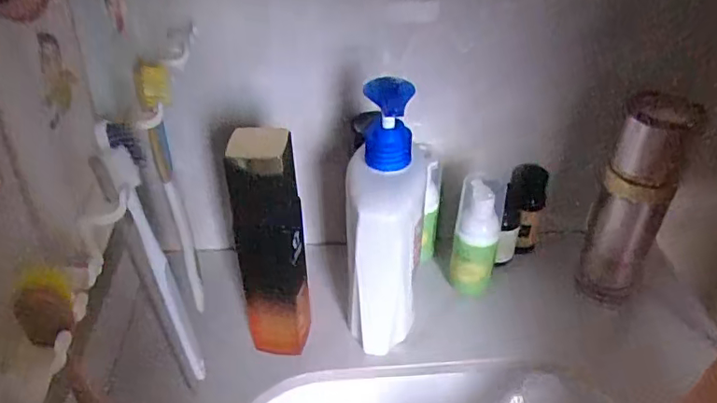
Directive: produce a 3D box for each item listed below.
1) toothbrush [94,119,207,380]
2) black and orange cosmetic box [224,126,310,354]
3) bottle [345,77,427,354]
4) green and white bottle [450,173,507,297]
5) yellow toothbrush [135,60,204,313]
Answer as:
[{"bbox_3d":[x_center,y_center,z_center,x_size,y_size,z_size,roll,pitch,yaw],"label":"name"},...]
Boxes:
[{"bbox_3d":[-0.097,0.037,0.276,0.019,0.167,0.016,-14,41,-20],"label":"toothbrush"},{"bbox_3d":[-0.058,0.032,0.376,0.043,0.170,0.035,-3,38,-6],"label":"black and orange cosmetic box"},{"bbox_3d":[0.017,0.015,0.377,0.047,0.183,0.054,2,38,0],"label":"bottle"},{"bbox_3d":[0.092,0.030,0.445,0.033,0.107,0.030,5,38,4],"label":"green and white bottle"},{"bbox_3d":[-0.104,0.000,0.320,0.014,0.164,0.013,-17,42,-23],"label":"yellow toothbrush"}]

